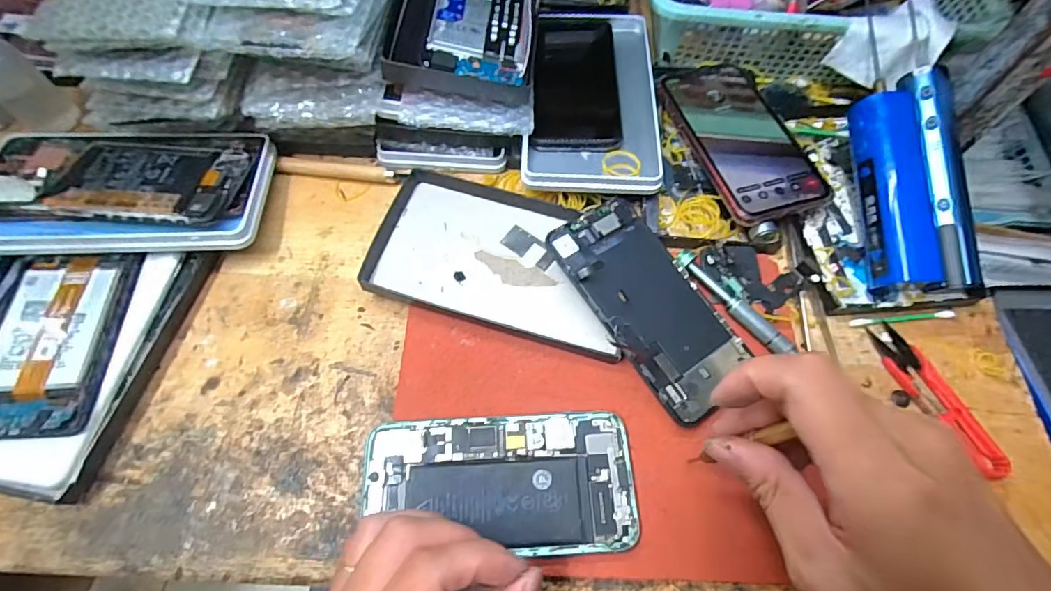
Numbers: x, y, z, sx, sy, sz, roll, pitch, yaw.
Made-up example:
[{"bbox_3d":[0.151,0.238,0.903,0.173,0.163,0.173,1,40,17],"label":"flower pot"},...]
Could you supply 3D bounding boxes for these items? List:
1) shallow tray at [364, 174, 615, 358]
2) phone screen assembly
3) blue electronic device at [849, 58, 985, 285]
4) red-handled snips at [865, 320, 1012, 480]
[{"bbox_3d":[-0.016,-0.028,0.339,0.167,0.015,0.099,14,65,6],"label":"shallow tray"},{"bbox_3d":[0.080,0.002,0.315,0.070,0.007,0.142,-29,76,-20],"label":"phone screen assembly"},{"bbox_3d":[0.263,-0.081,0.339,0.065,0.030,0.151,1,82,0],"label":"blue electronic device"},{"bbox_3d":[0.256,0.063,0.308,0.024,0.009,0.102,-21,66,-11],"label":"red-handled snips"}]

